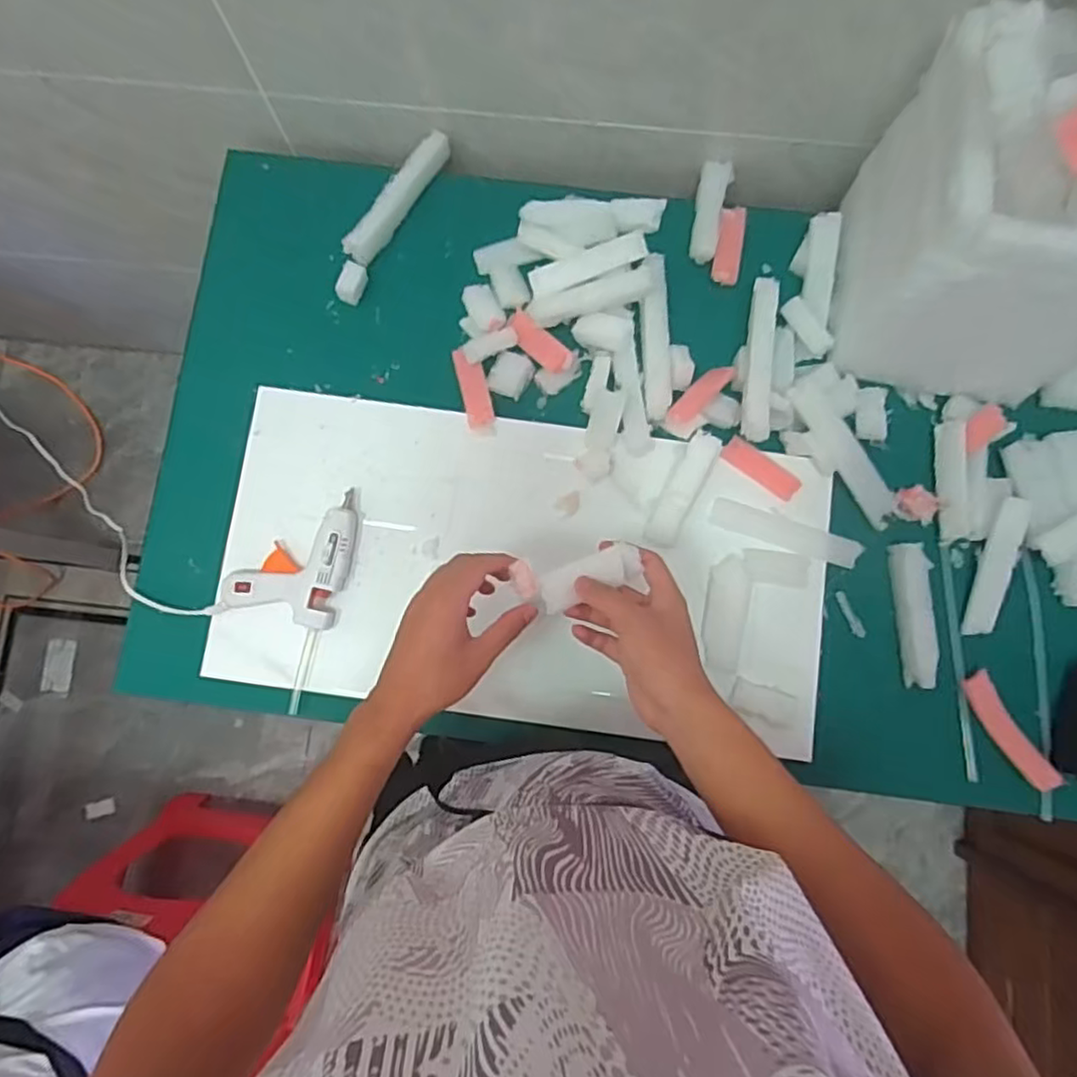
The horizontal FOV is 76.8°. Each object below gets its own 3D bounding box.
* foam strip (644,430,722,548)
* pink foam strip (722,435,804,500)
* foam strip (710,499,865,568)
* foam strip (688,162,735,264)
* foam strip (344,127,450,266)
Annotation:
[{"bbox_3d":[0.143,-0.048,0.674,0.031,0.011,0.118,26,99,5],"label":"foam strip"},{"bbox_3d":[0.225,-0.070,0.685,0.082,0.007,0.027,35,101,2],"label":"pink foam strip"},{"bbox_3d":[0.249,-0.005,0.682,0.150,0.014,0.033,20,83,4],"label":"foam strip"},{"bbox_3d":[0.183,-0.351,0.727,0.032,0.014,0.113,13,82,3],"label":"foam strip"},{"bbox_3d":[-0.151,-0.365,0.729,0.028,0.025,0.161,33,84,5],"label":"foam strip"}]

